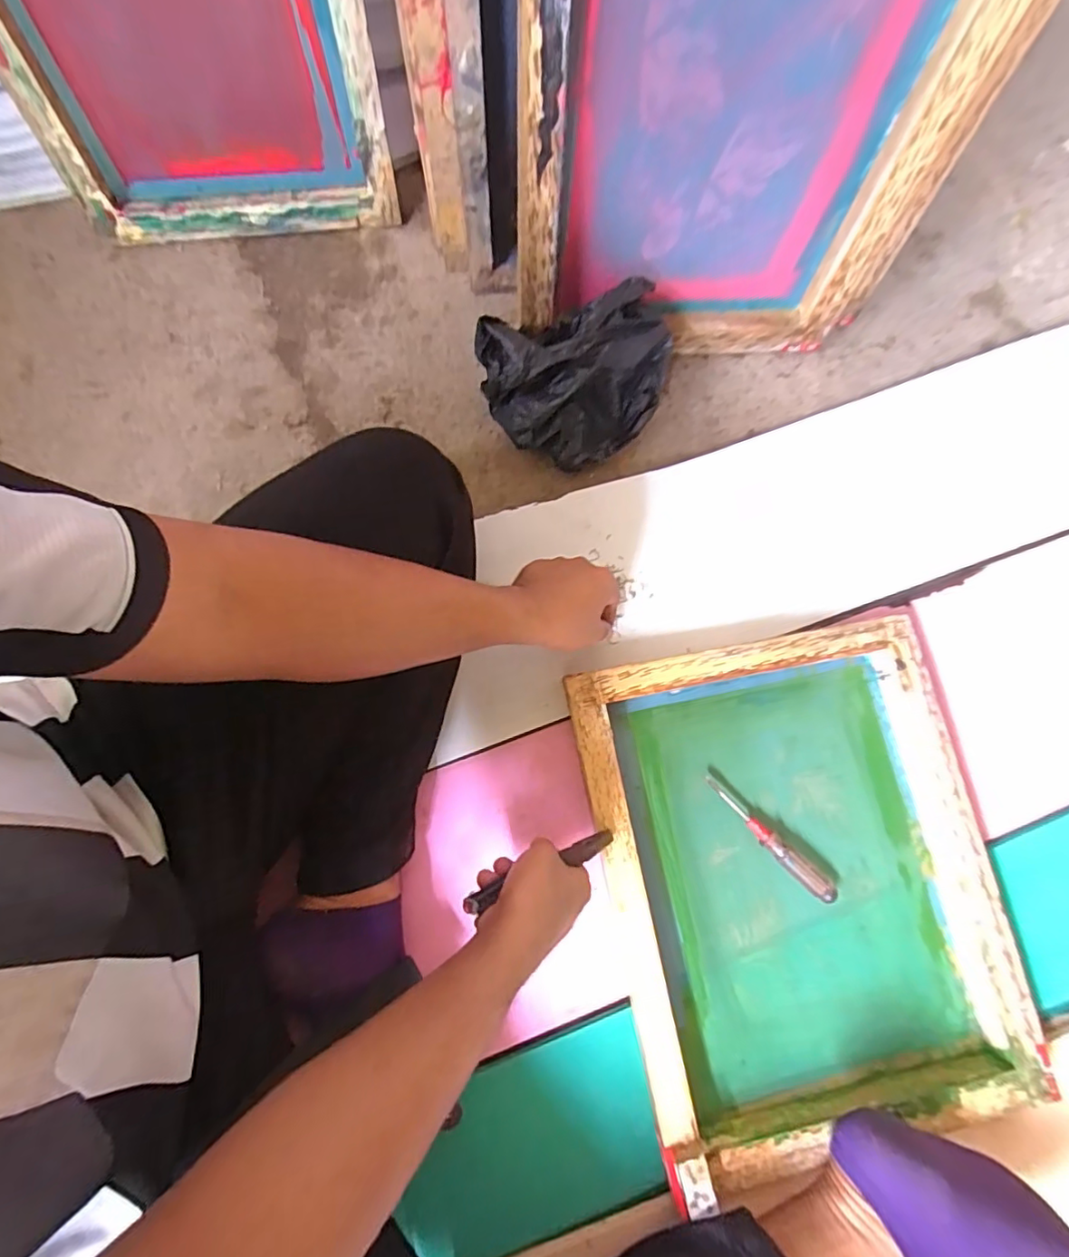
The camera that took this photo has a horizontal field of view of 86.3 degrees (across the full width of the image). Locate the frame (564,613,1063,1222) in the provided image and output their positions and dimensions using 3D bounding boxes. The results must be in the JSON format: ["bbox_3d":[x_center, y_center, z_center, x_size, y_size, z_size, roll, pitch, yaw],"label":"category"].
[{"bbox_3d":[0.256,0.240,0.562,0.363,0.048,0.453,-11,79,-4],"label":"frame"}]

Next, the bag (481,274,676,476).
[{"bbox_3d":[0.048,-0.283,0.632,0.186,0.126,0.162,-43,82,-9],"label":"bag"}]

